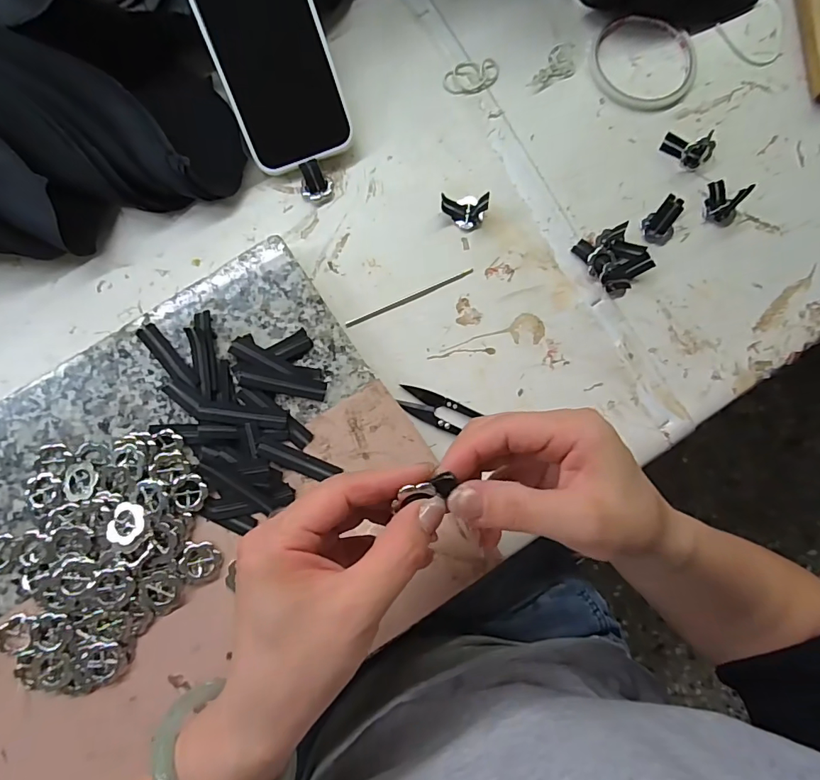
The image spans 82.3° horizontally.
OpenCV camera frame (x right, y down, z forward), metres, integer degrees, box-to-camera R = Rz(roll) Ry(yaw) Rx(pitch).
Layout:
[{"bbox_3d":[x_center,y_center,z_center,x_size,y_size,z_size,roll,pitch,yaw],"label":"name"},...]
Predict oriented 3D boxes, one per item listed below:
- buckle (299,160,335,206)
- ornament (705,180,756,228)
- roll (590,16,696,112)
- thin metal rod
[{"bbox_3d":[-0.073,-0.161,0.363,0.025,0.015,0.028,-17,84,-3],"label":"buckle"},{"bbox_3d":[0.243,-0.147,0.357,0.022,0.032,0.033,-37,85,-5],"label":"ornament"},{"bbox_3d":[0.190,-0.266,0.381,0.084,0.006,0.079,22,83,2],"label":"roll"},{"bbox_3d":[0.000,-0.071,0.359,0.104,0.004,0.005,-24,84,-3],"label":"thin metal rod"}]

